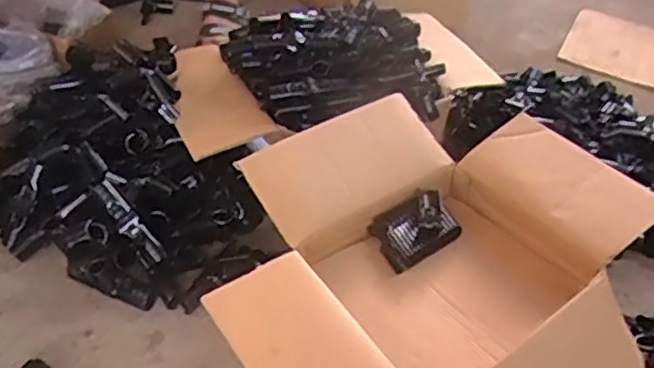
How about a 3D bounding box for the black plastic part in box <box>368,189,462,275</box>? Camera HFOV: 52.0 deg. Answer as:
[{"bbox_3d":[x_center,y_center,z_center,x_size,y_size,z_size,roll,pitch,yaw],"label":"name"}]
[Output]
[{"bbox_3d":[0.123,0.059,0.916,0.120,0.032,0.084,-24,51,-29],"label":"black plastic part in box"}]

